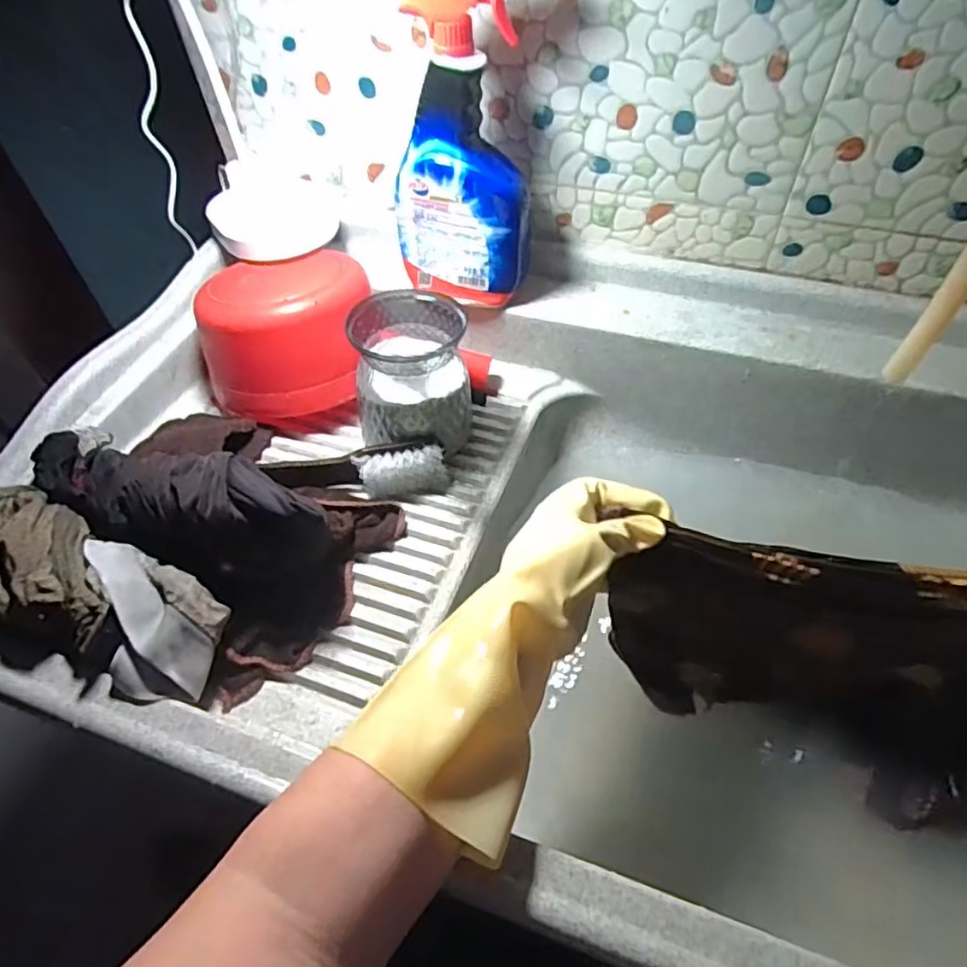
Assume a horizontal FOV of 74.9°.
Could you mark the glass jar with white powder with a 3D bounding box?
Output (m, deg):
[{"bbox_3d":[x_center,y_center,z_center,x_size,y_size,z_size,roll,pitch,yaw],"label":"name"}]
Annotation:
[{"bbox_3d":[-0.064,-0.094,0.579,0.101,0.126,0.121,-7,52,-2],"label":"glass jar with white powder"}]

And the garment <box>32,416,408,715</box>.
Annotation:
[{"bbox_3d":[-0.224,0.011,0.496,0.160,0.107,0.249,-38,59,-23],"label":"garment"}]

